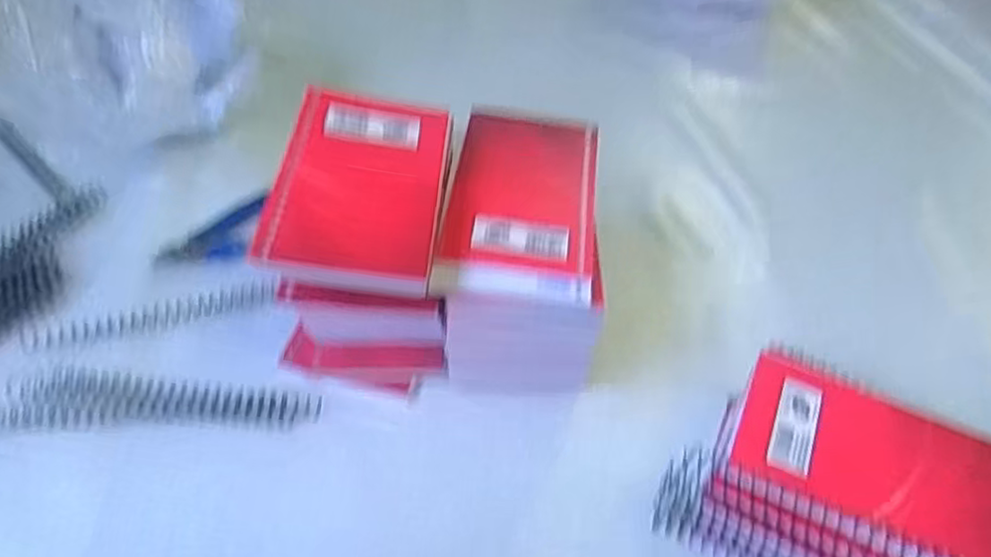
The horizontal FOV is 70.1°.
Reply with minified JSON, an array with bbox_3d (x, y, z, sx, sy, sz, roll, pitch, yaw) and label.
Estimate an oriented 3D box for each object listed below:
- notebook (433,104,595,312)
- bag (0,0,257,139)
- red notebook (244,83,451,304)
[{"bbox_3d":[0.016,-0.046,0.392,0.080,0.008,0.149,8,48,1],"label":"notebook"},{"bbox_3d":[-0.285,-0.182,0.510,0.195,0.148,0.090,3,49,-4],"label":"bag"},{"bbox_3d":[-0.068,-0.050,0.363,0.081,0.012,0.121,9,54,-8],"label":"red notebook"}]

